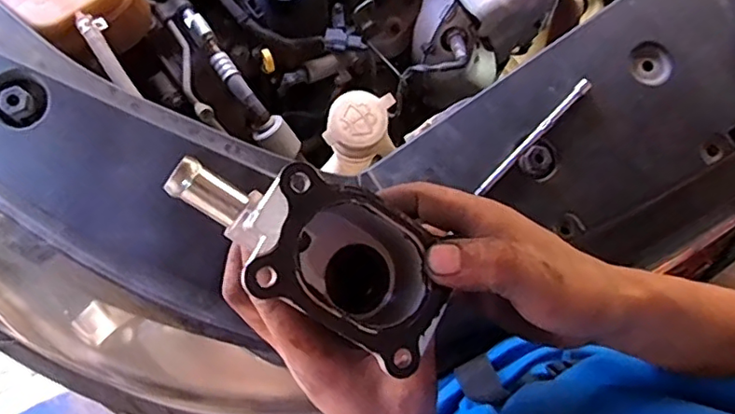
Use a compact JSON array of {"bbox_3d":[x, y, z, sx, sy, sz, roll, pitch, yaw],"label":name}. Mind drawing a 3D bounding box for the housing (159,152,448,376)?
[{"bbox_3d":[-0.029,0.018,0.267,0.125,0.058,0.060,34,72,-17],"label":"housing"}]

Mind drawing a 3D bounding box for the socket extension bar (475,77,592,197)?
[{"bbox_3d":[0.155,-0.065,0.533,0.011,0.009,0.150,44,81,8],"label":"socket extension bar"}]

